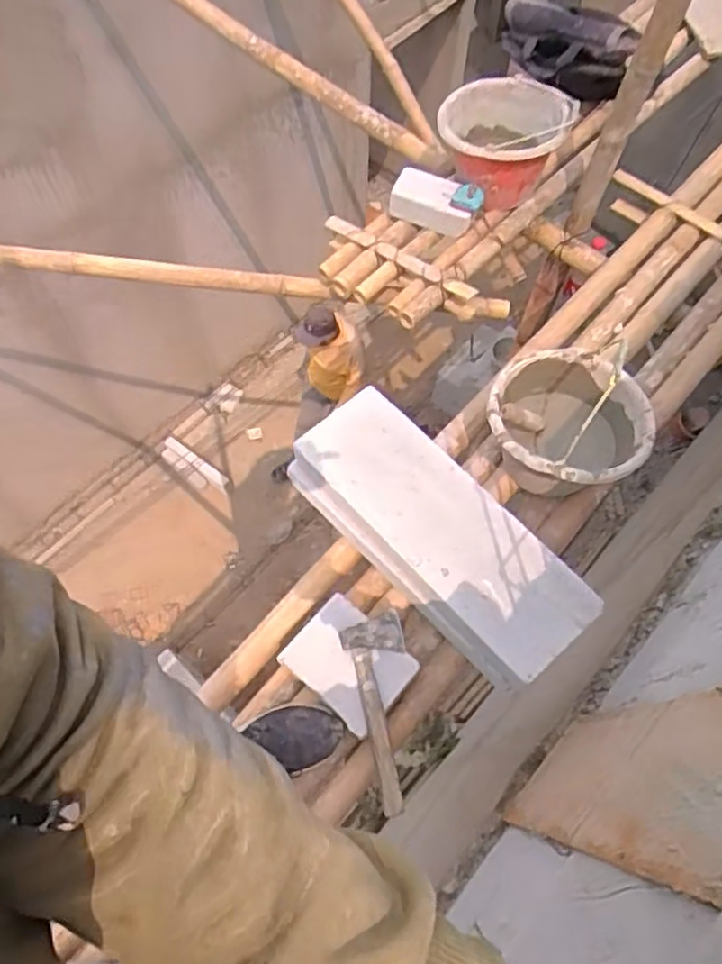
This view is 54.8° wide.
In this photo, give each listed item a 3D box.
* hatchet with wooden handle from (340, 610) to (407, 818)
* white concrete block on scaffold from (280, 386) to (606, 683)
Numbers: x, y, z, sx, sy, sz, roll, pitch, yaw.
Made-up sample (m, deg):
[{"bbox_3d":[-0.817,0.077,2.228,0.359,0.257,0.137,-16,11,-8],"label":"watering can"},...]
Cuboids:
[{"bbox_3d":[0.050,0.379,1.194,0.109,0.031,0.311,-14,67,-6],"label":"hatchet with wooden handle"},{"bbox_3d":[0.137,0.091,1.293,0.226,0.115,0.601,-40,73,-16],"label":"white concrete block on scaffold"}]

